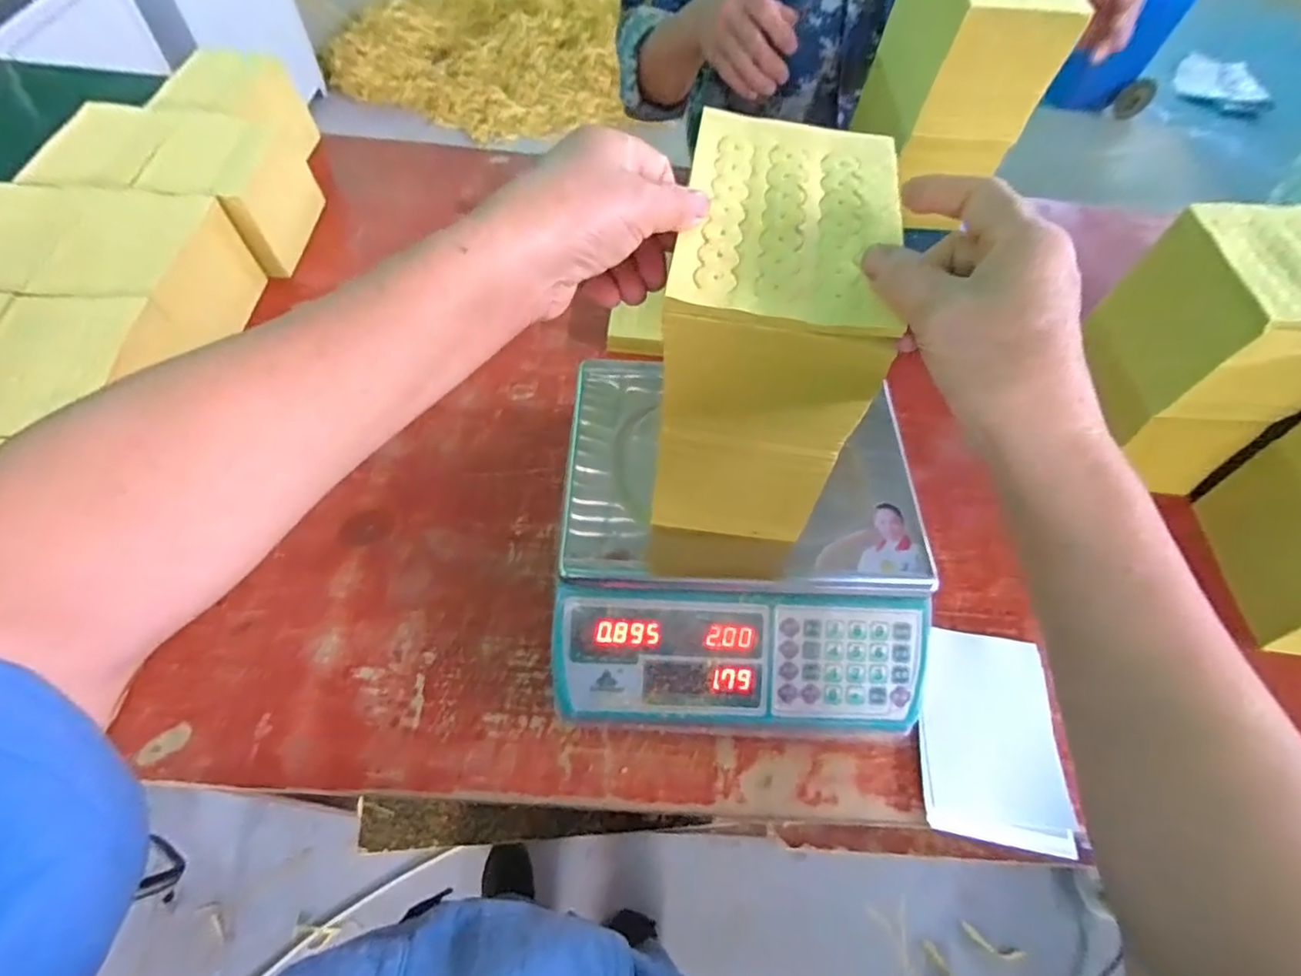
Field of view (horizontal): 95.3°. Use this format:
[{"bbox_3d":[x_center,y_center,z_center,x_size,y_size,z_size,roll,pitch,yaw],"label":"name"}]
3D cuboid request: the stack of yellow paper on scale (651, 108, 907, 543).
[{"bbox_3d":[0.071,-0.092,0.409,0.116,0.230,0.165,7,59,0],"label":"stack of yellow paper on scale"}]

